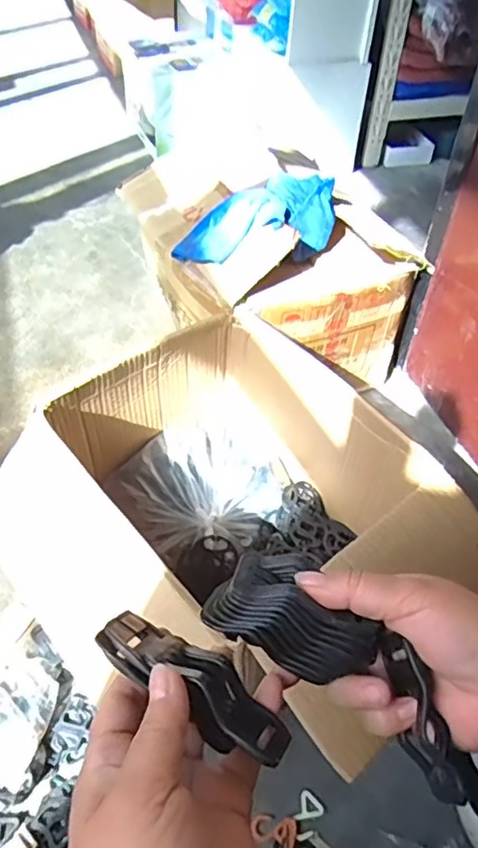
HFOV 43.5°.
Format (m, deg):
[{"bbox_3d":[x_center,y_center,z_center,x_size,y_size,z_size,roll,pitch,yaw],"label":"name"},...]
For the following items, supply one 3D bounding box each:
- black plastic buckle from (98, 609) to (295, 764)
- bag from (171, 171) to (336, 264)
[{"bbox_3d":[-0.019,0.115,0.268,0.093,0.030,0.034,31,50,12],"label":"black plastic buckle"},{"bbox_3d":[0.022,-0.301,0.896,0.233,0.093,0.163,1,46,-3],"label":"bag"}]

